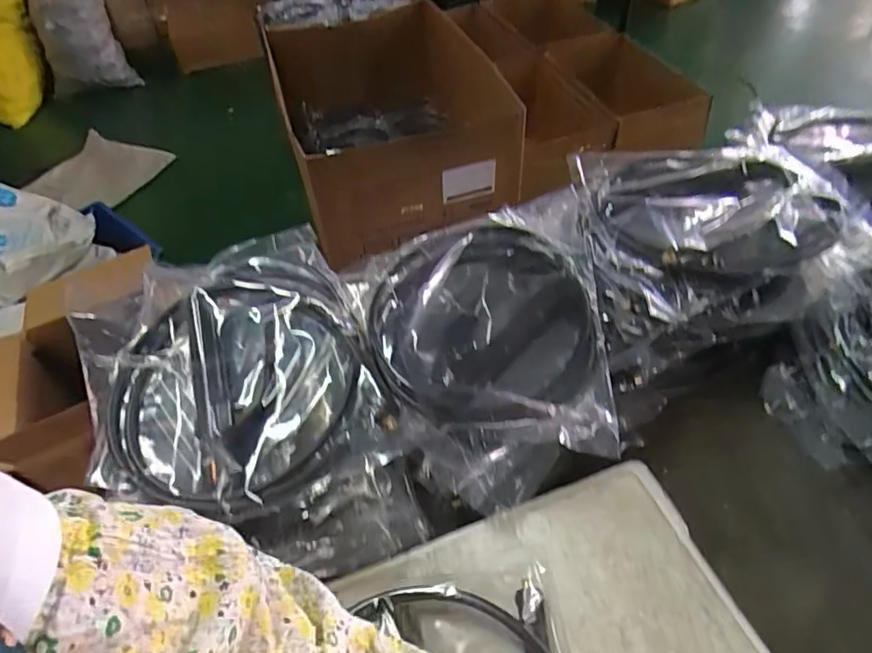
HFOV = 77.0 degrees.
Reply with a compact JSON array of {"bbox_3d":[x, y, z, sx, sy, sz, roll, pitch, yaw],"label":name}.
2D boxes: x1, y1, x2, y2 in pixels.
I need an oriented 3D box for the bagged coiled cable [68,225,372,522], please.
[{"bbox_3d":[-0.191,0.038,0.506,0.236,0.059,0.273,-18,50,-11],"label":"bagged coiled cable"}]

